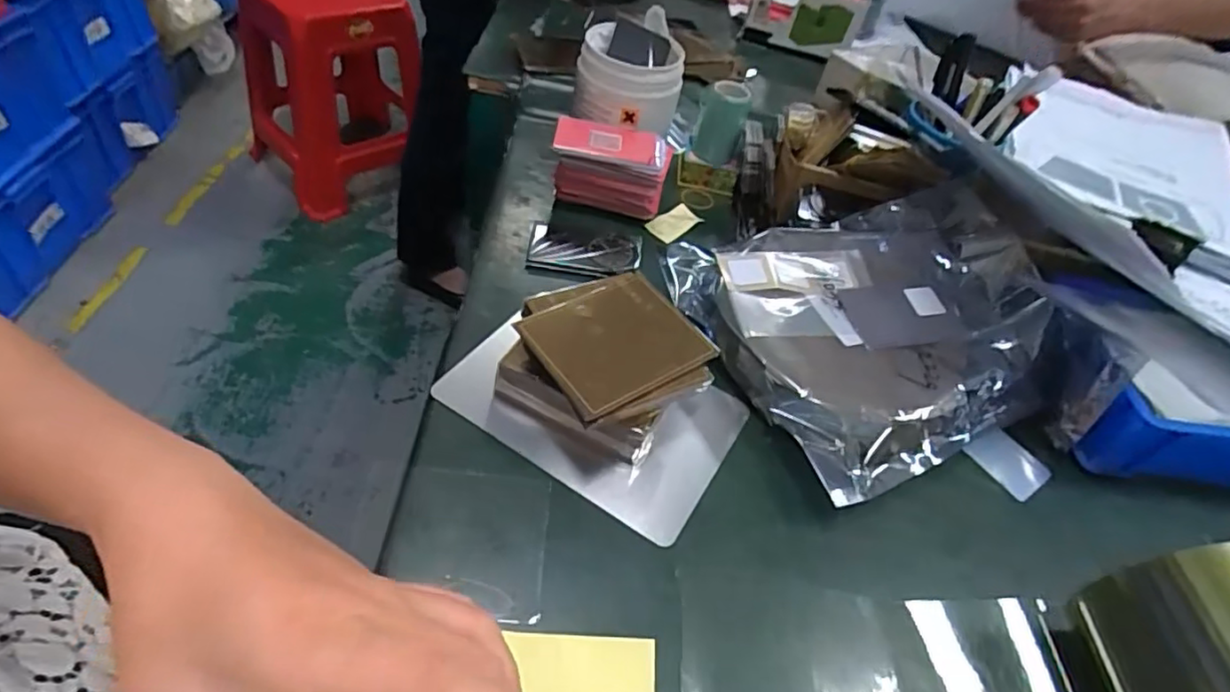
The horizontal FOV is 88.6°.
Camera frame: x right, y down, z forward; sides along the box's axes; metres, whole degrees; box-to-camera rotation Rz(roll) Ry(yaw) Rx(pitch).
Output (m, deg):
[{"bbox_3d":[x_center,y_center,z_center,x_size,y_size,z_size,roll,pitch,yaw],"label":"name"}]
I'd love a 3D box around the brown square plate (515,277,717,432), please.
[{"bbox_3d":[-0.002,-0.004,0.383,0.094,0.011,0.082,-25,59,-30],"label":"brown square plate"}]

